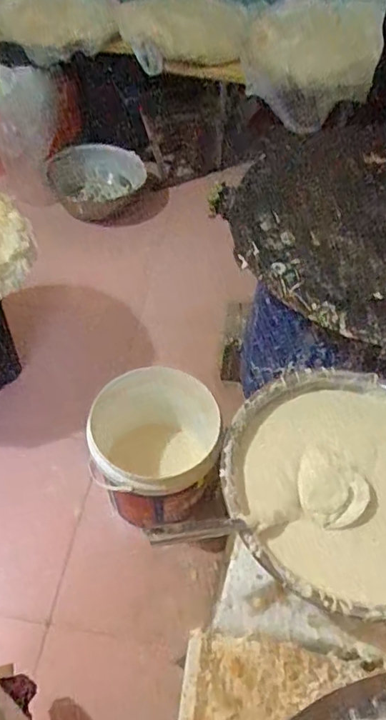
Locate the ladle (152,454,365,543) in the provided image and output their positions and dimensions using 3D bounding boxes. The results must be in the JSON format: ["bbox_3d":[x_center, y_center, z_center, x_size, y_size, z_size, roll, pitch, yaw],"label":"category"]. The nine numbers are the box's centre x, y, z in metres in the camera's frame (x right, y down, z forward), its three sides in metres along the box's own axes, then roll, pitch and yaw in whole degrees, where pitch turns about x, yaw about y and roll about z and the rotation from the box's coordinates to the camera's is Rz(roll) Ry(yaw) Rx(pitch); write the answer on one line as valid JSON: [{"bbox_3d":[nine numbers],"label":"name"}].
[{"bbox_3d":[0.103,0.199,0.799,0.329,0.071,0.109,-8,52,-8],"label":"ladle"}]

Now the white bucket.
[{"bbox_3d":[-0.101,0.233,1.375,0.301,0.300,0.324,-3,51,-5],"label":"white bucket"}]

